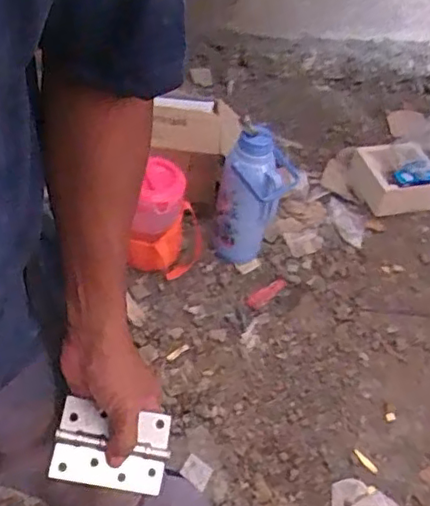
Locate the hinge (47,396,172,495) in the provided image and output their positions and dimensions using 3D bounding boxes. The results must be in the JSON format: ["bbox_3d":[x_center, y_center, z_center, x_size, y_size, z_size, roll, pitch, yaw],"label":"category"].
[{"bbox_3d":[-0.093,0.178,0.560,0.101,0.010,0.068,16,66,-16],"label":"hinge"}]

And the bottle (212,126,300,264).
[{"bbox_3d":[0.095,-0.131,1.510,0.181,0.378,0.123,13,48,2],"label":"bottle"}]

